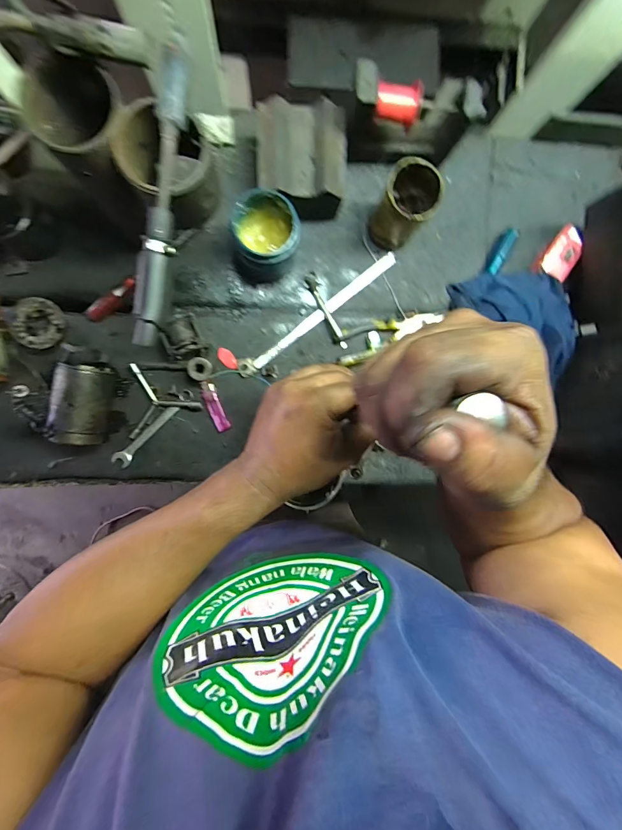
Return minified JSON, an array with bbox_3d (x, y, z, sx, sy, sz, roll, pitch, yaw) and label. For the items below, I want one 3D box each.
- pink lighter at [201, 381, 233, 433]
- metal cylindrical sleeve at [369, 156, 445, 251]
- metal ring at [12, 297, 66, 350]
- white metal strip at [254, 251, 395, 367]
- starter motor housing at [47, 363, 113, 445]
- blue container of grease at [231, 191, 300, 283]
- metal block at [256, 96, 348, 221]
[{"bbox_3d":[-0.158,-0.013,0.594,0.025,0.016,0.084,-23,94,-3],"label":"pink lighter"},{"bbox_3d":[0.135,-0.305,0.534,0.072,0.120,0.078,0,93,-4],"label":"metal cylindrical sleeve"},{"bbox_3d":[-0.407,-0.134,0.542,0.067,0.018,0.073,-1,94,-10],"label":"metal ring"},{"bbox_3d":[0.023,-0.168,0.590,0.282,0.008,0.019,-38,95,-1],"label":"white metal strip"},{"bbox_3d":[-0.341,-0.016,0.551,0.074,0.075,0.117,7,92,-5],"label":"starter motor housing"},{"bbox_3d":[-0.065,-0.256,0.529,0.089,0.112,0.094,0,93,-4],"label":"blue container of grease"},{"bbox_3d":[-0.013,-0.357,0.527,0.122,0.085,0.127,-2,93,-4],"label":"metal block"}]

